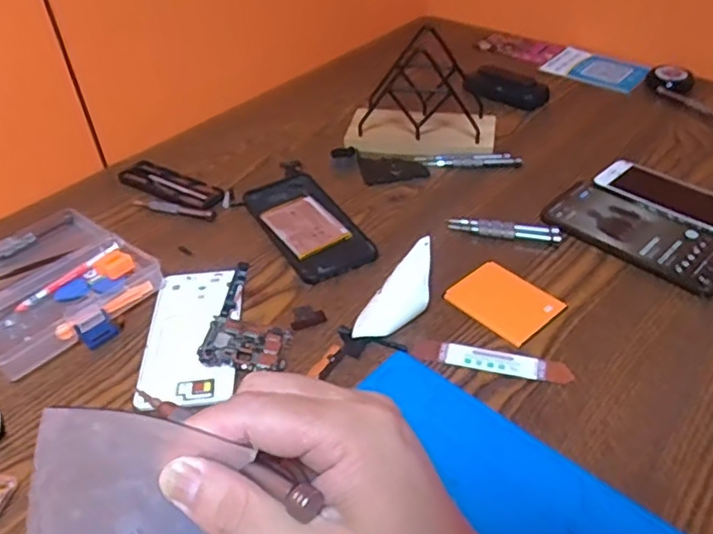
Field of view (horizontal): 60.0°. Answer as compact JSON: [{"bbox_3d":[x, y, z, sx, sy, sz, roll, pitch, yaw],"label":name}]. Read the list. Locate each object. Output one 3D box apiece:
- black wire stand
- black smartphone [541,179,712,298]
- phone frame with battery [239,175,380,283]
[{"bbox_3d":[0.075,-0.203,0.697,0.137,0.112,0.088,6,42,10],"label":"black wire stand"},{"bbox_3d":[0.259,-0.032,0.569,0.082,0.012,0.163,-34,49,-31],"label":"black smartphone"},{"bbox_3d":[-0.053,-0.047,0.612,0.078,0.010,0.168,-21,44,-20],"label":"phone frame with battery"}]

